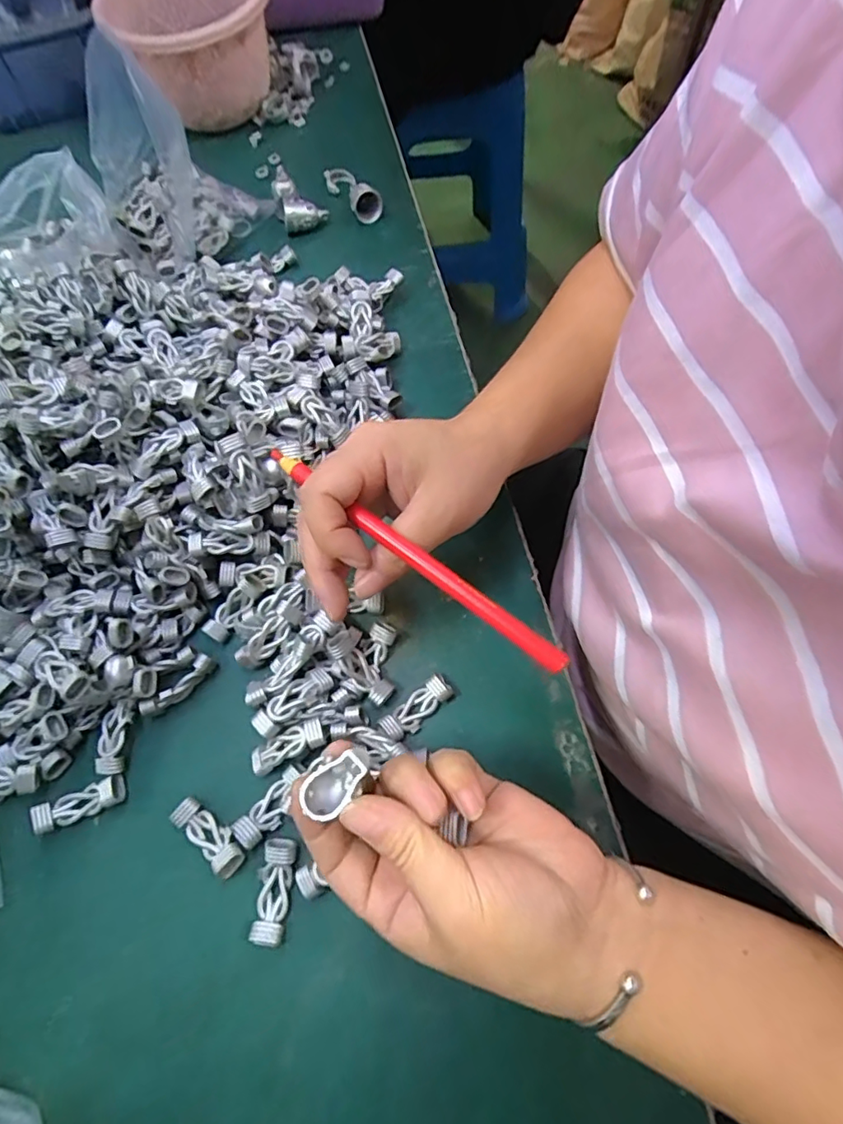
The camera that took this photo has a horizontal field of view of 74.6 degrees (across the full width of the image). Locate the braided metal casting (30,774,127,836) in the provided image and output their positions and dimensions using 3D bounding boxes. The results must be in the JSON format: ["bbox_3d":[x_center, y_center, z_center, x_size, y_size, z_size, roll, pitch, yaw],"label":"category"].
[{"bbox_3d":[-0.181,0.127,0.292,0.044,0.009,0.015,-21,66,-7],"label":"braided metal casting"}]

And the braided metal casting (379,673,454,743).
[{"bbox_3d":[-0.002,0.081,0.306,0.044,0.009,0.016,-40,70,-14],"label":"braided metal casting"}]

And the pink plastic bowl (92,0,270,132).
[{"bbox_3d":[-0.185,-0.435,0.467,0.126,0.089,0.137,-1,65,2],"label":"pink plastic bowl"}]

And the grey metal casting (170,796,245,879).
[{"bbox_3d":[-0.110,0.140,0.283,0.045,0.010,0.016,34,71,17],"label":"grey metal casting"}]

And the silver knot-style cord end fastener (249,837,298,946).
[{"bbox_3d":[-0.073,0.161,0.272,0.017,0.010,0.044,6,66,6],"label":"silver knot-style cord end fastener"}]

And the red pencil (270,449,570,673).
[{"bbox_3d":[-0.006,-0.005,0.250,0.166,0.009,0.009,37,72,15],"label":"red pencil"}]

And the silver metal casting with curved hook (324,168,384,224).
[{"bbox_3d":[-0.059,-0.319,0.477,0.027,0.028,0.066,-27,67,-9],"label":"silver metal casting with curved hook"}]

